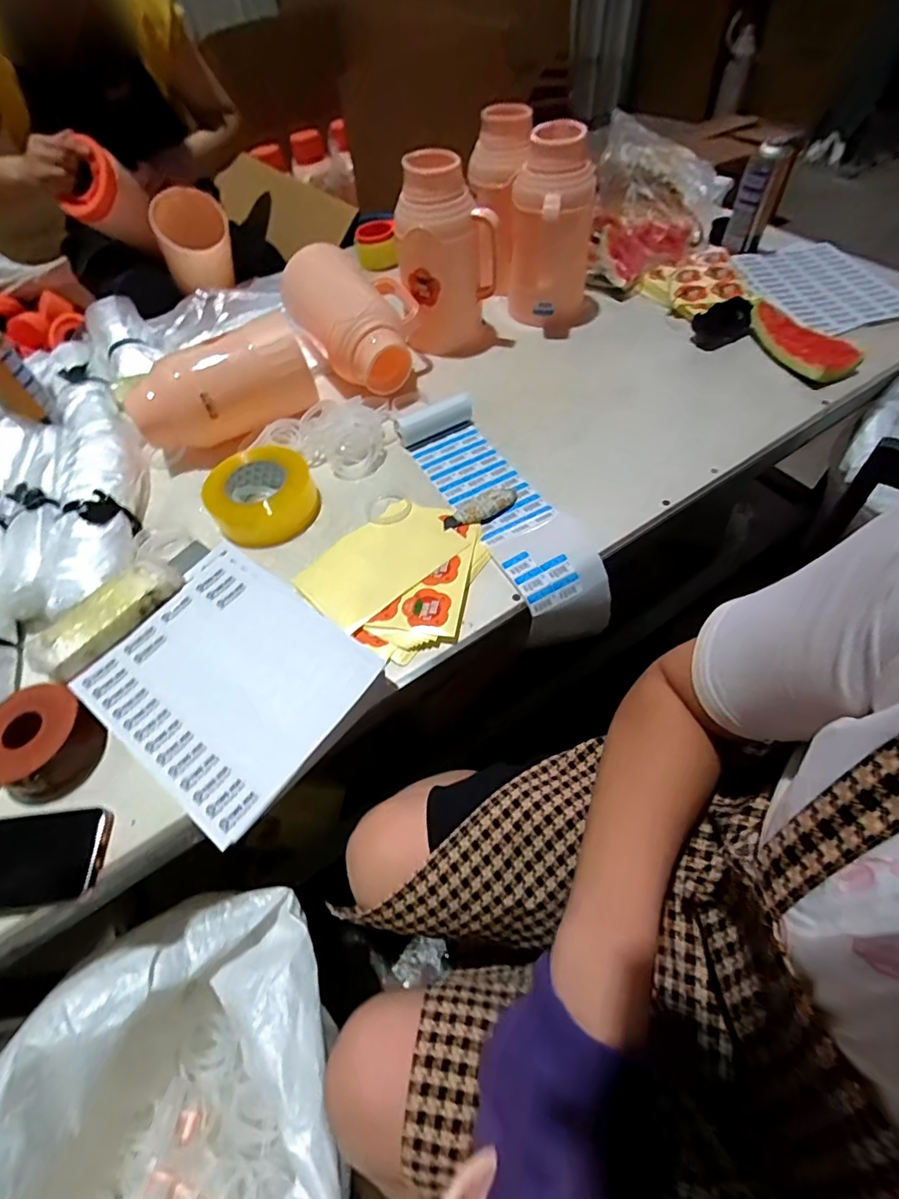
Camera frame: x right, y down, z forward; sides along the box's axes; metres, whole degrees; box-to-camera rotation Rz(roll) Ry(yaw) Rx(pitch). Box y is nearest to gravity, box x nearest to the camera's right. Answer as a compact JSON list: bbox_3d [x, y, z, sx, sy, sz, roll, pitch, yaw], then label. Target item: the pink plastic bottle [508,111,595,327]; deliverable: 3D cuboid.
[{"bbox_3d":[0.168,-0.607,0.836,0.137,0.248,0.133,5,57,8],"label":"pink plastic bottle"}]

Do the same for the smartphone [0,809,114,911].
[{"bbox_3d":[-0.394,0.236,0.449,0.155,0.007,0.074,-3,54,-7],"label":"smartphone"}]

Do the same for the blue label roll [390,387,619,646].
[{"bbox_3d":[0.068,-0.118,0.692,0.117,0.114,0.379,-26,58,-12],"label":"blue label roll"}]

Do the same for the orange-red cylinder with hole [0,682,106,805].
[{"bbox_3d":[-0.400,0.140,0.491,0.097,0.047,0.095,-2,56,4],"label":"orange-red cylinder with hole"}]

